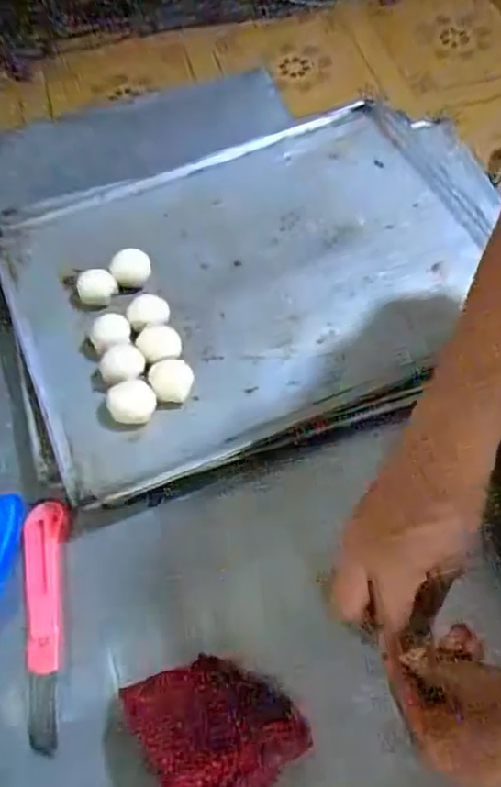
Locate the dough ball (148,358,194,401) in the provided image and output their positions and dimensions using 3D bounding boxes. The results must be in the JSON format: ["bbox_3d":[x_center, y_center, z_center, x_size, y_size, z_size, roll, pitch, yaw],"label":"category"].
[{"bbox_3d":[-0.068,-0.010,0.529,0.036,0.021,0.036,-1,61,1],"label":"dough ball"}]

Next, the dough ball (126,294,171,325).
[{"bbox_3d":[-0.095,-0.073,0.562,0.037,0.026,0.030,-14,62,-6],"label":"dough ball"}]

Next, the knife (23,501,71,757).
[{"bbox_3d":[-0.166,0.178,0.481,0.036,0.021,0.185,-4,64,-1],"label":"knife"}]

